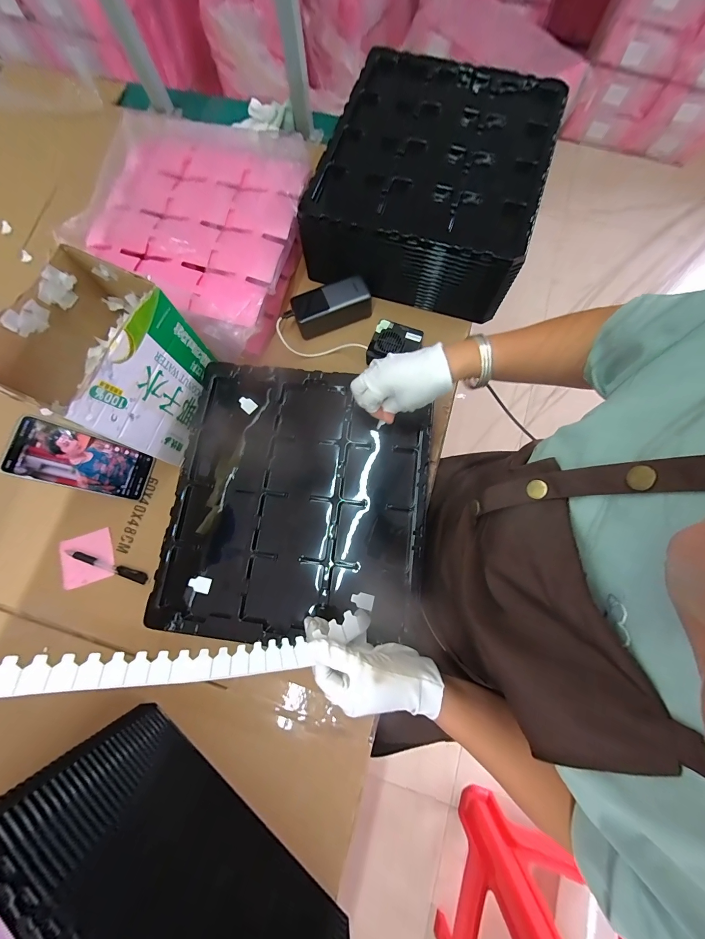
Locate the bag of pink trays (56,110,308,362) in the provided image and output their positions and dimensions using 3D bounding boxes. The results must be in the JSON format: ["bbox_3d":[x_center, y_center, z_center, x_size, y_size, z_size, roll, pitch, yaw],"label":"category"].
[{"bbox_3d":[-0.265,-0.385,0.562,0.341,0.125,0.365,15,77,5],"label":"bag of pink trays"}]

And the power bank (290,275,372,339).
[{"bbox_3d":[-0.036,-0.283,0.570,0.133,0.045,0.055,-18,76,-3],"label":"power bank"}]

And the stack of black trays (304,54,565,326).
[{"bbox_3d":[0.138,-0.495,0.575,0.336,0.119,0.380,17,78,6],"label":"stack of black trays"}]

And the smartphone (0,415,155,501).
[{"bbox_3d":[-0.376,-0.010,0.469,0.006,0.165,0.077,3,74,33],"label":"smartphone"}]

